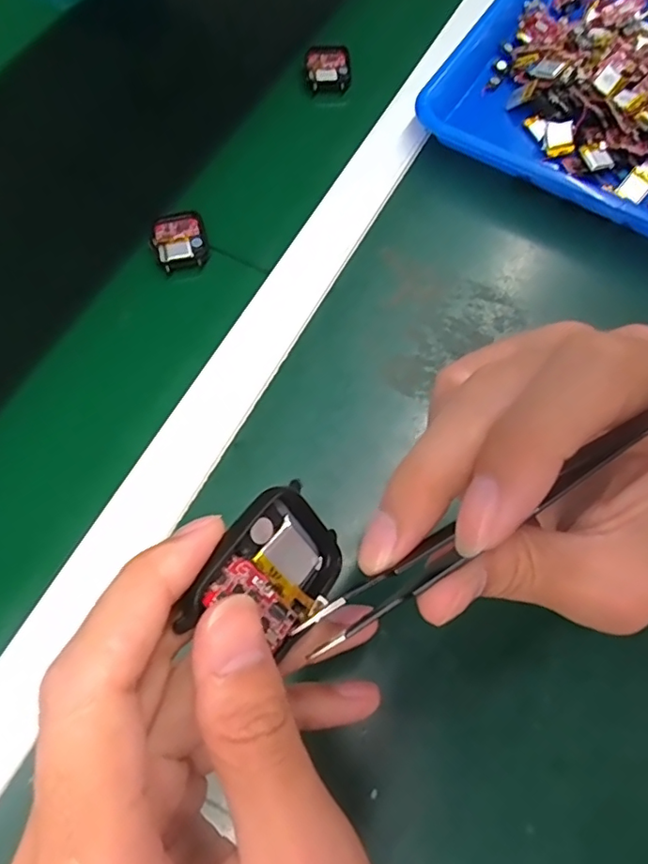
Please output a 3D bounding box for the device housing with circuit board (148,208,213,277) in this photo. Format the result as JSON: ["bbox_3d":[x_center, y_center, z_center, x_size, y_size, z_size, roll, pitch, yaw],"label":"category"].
[{"bbox_3d":[-0.101,-0.134,0.386,0.038,0.010,0.047,-15,70,-7],"label":"device housing with circuit board"}]

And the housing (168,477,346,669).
[{"bbox_3d":[-0.014,0.039,0.150,0.046,0.006,0.036,-50,118,-34],"label":"housing"}]

